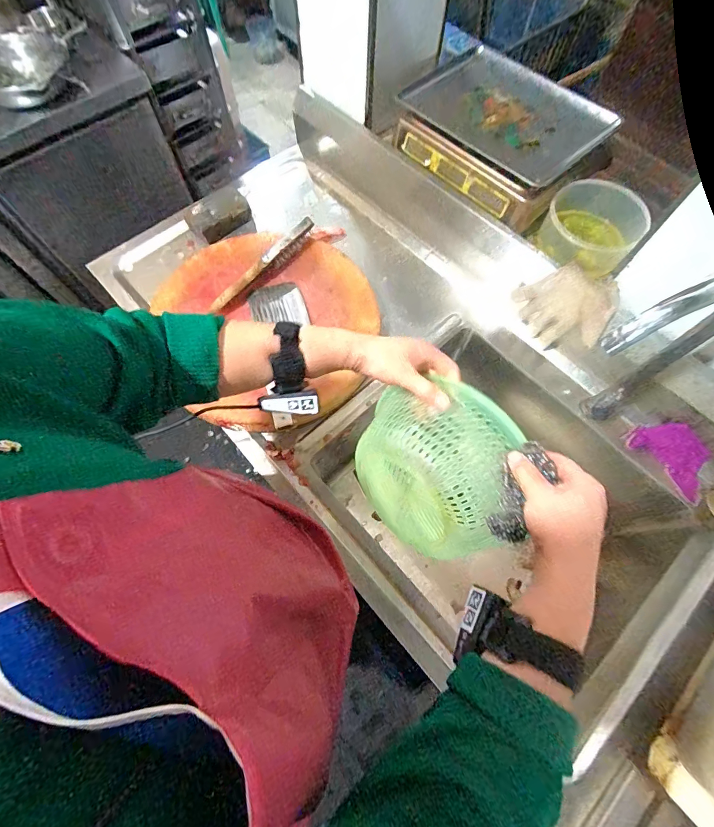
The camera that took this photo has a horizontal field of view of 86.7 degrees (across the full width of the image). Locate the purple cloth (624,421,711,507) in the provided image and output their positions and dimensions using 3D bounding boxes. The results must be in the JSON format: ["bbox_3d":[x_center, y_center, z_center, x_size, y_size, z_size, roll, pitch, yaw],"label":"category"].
[{"bbox_3d":[0.528,0.069,0.622,0.077,0.040,0.135,-34,72,-13],"label":"purple cloth"}]

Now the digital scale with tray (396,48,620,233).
[{"bbox_3d":[0.266,-0.533,0.717,0.257,0.083,0.339,-41,74,-15],"label":"digital scale with tray"}]

